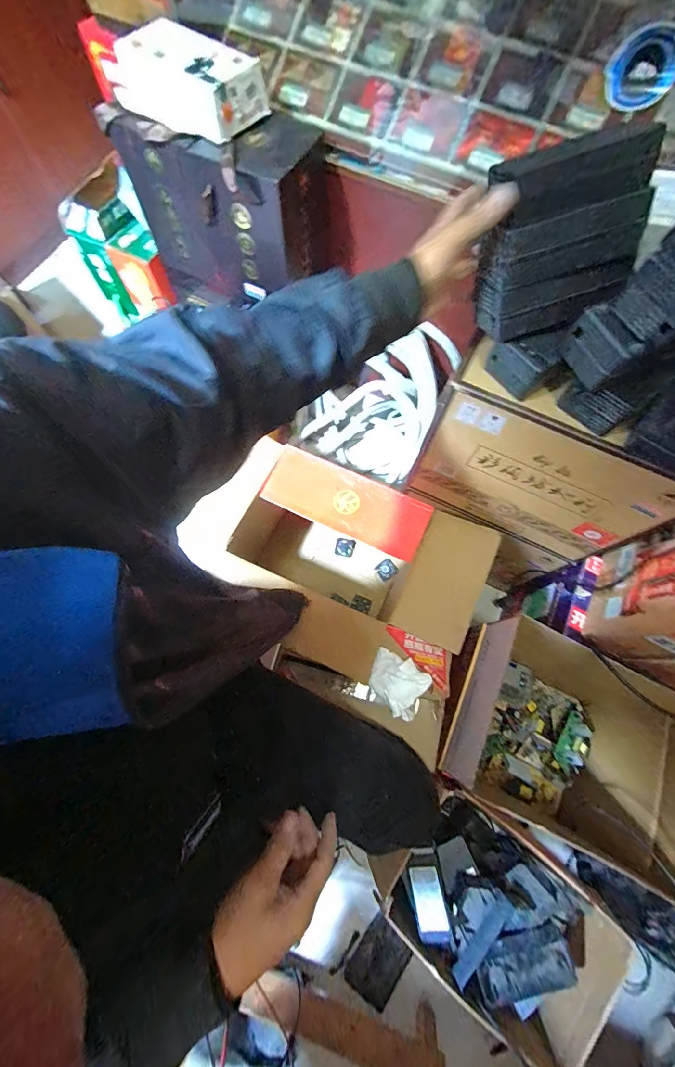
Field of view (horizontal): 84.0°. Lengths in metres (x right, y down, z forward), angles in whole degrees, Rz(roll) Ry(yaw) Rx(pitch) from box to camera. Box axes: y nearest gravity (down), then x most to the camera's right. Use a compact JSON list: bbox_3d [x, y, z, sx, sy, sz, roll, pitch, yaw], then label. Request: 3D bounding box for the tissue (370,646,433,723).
[{"bbox_3d":[0.108,0.270,0.668,0.102,0.033,0.102,21,72,5],"label":"tissue"}]

